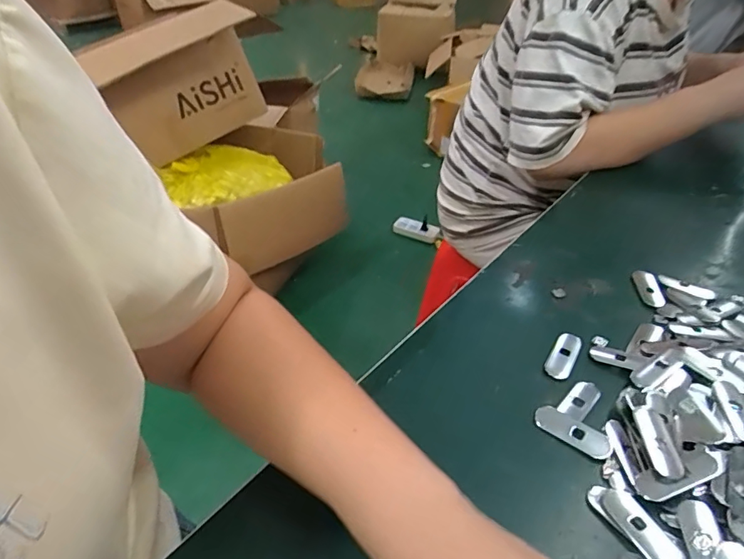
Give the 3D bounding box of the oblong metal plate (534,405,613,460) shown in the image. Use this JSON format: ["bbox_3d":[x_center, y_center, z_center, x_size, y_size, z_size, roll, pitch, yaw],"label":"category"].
[{"bbox_3d":[0.136,0.103,0.334,0.051,0.005,0.019,28,46,31],"label":"oblong metal plate"}]

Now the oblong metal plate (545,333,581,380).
[{"bbox_3d":[0.154,0.060,0.394,0.018,0.004,0.048,22,43,25],"label":"oblong metal plate"}]

